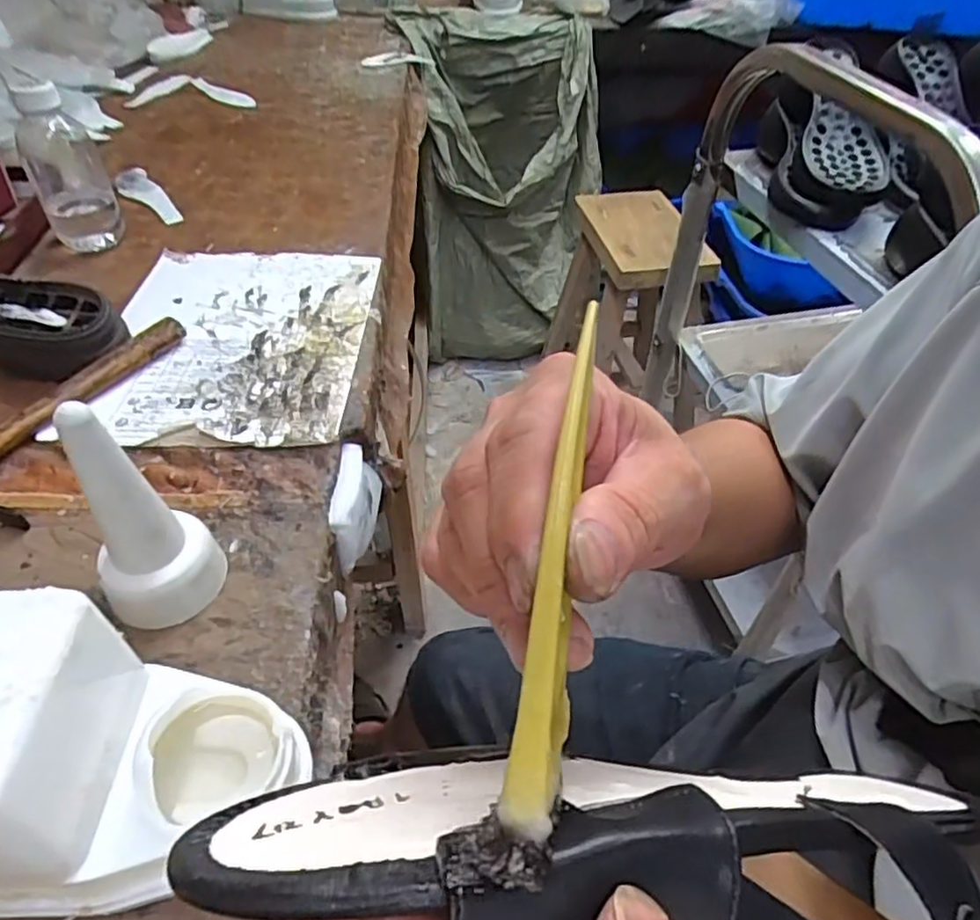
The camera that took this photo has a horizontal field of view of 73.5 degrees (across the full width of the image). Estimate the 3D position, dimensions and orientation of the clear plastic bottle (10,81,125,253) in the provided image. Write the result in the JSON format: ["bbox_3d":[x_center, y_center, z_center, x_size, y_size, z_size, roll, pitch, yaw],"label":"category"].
[{"bbox_3d":[-0.451,-0.318,0.695,0.070,0.145,0.088,-19,50,-21],"label":"clear plastic bottle"}]

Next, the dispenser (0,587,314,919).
[{"bbox_3d":[-0.193,0.134,0.301,0.202,0.118,0.108,0,46,-4],"label":"dispenser"}]

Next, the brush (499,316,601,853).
[{"bbox_3d":[0.017,0.014,0.150,0.010,0.006,0.125,8,63,4],"label":"brush"}]

